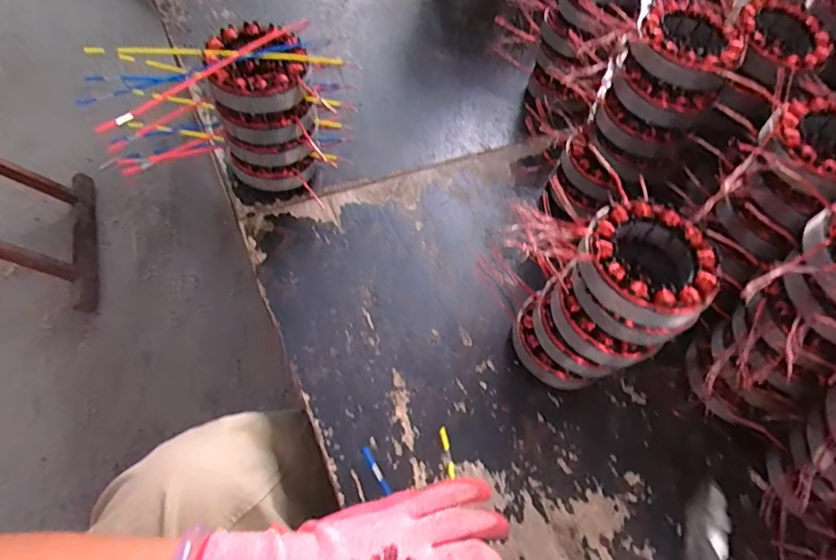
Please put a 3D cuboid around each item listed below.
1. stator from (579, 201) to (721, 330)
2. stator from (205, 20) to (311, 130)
[{"bbox_3d":[0.152,-0.009,0.345,0.086,0.034,0.086,3,57,-4],"label":"stator"},{"bbox_3d":[-0.137,-0.176,0.443,0.087,0.049,0.087,-3,58,-8],"label":"stator"}]

